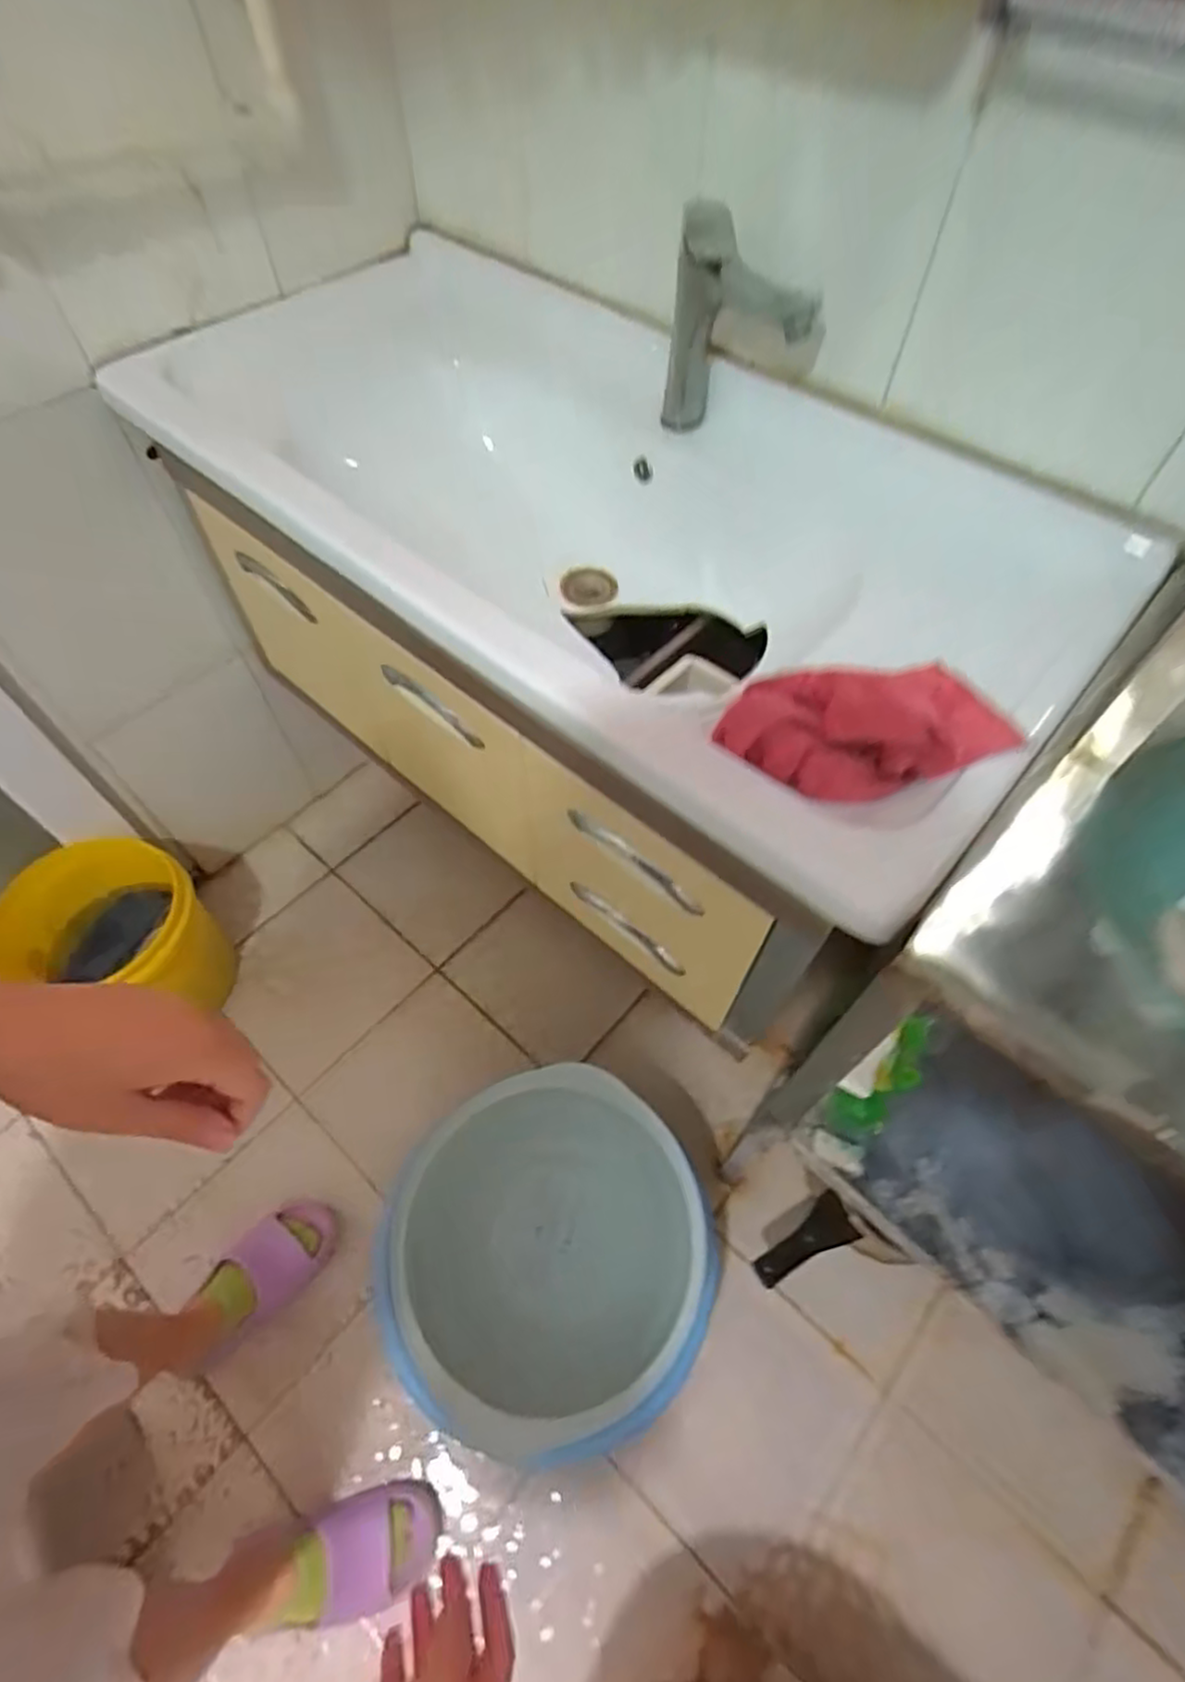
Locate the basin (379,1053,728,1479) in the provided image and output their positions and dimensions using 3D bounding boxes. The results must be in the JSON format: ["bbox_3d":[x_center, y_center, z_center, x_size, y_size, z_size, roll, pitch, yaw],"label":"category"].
[{"bbox_3d":[-0.066,0.509,0.893,0.390,0.168,0.387,-23,61,-14],"label":"basin"}]

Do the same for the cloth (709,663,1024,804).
[{"bbox_3d":[0.200,-0.083,0.532,0.210,0.038,0.099,-13,59,-9],"label":"cloth"}]

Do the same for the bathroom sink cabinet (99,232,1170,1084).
[{"bbox_3d":[-0.019,-0.202,0.945,0.985,0.639,0.480,40,65,21],"label":"bathroom sink cabinet"}]

